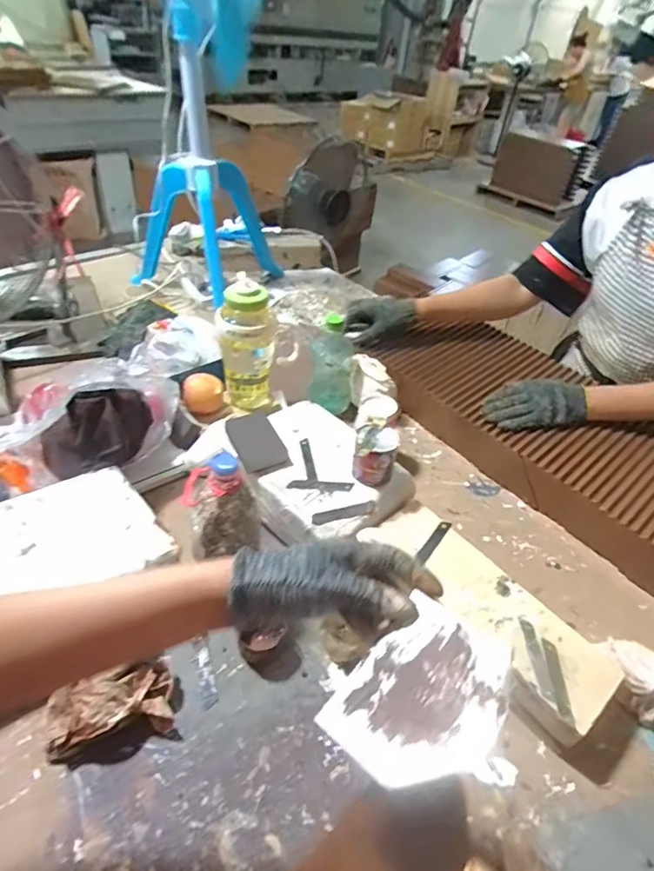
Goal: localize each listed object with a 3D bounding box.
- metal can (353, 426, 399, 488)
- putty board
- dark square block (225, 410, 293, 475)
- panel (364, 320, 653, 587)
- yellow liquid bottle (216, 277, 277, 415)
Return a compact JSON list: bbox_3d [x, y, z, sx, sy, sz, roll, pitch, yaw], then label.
[{"bbox_3d":[0.071,0.035,0.737,0.065,0.082,0.066,10,42,4],"label":"metal can"},{"bbox_3d":[0.066,0.176,0.332,0.099,0.006,0.116,22,55,43],"label":"putty board"},{"bbox_3d":[-0.108,0.012,0.767,0.066,0.021,0.117,-15,46,-23],"label":"dark square block"},{"bbox_3d":[0.432,0.003,0.929,0.311,0.108,0.734,-27,53,-31],"label":"panel"},{"bbox_3d":[-0.145,-0.160,0.875,0.092,0.233,0.073,-3,43,-11],"label":"yellow liquid bottle"}]

